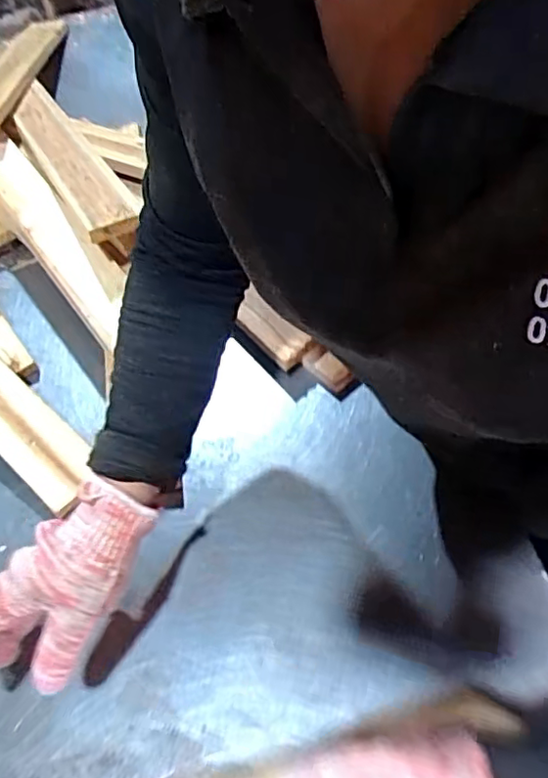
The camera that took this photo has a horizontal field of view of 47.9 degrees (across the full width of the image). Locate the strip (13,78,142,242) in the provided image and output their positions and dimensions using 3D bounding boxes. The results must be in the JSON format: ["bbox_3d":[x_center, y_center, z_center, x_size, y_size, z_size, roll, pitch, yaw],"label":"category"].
[{"bbox_3d":[-0.240,-0.273,0.702,0.057,0.018,0.389,-24,49,-16],"label":"strip"}]

